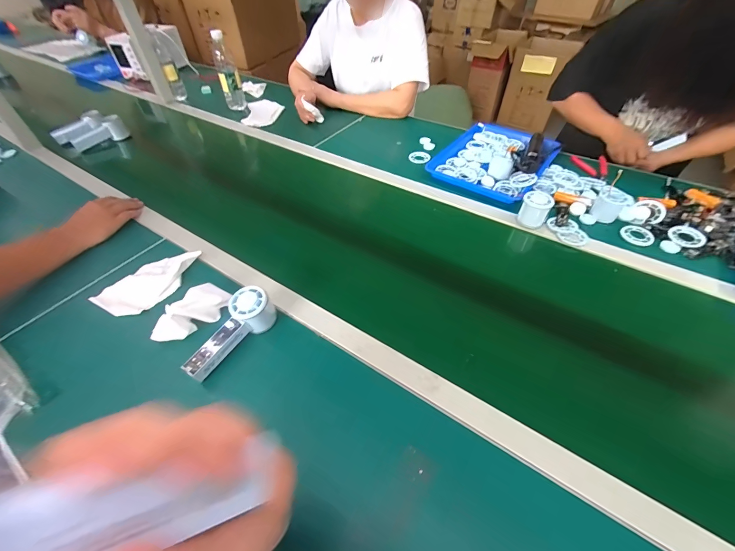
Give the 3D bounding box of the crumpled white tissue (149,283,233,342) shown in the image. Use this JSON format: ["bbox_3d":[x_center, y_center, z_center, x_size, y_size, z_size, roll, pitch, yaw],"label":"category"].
[{"bbox_3d":[-0.291,0.061,0.531,0.065,0.033,0.124,20,51,18],"label":"crumpled white tissue"}]

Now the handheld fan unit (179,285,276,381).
[{"bbox_3d":[-0.204,0.088,0.482,0.050,0.062,0.151,22,51,20],"label":"handheld fan unit"}]

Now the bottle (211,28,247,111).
[{"bbox_3d":[-0.483,-0.694,1.114,0.067,0.251,0.058,-14,49,-12],"label":"bottle"}]

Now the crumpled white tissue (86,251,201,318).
[{"bbox_3d":[-0.403,0.007,0.601,0.097,0.021,0.173,24,52,21],"label":"crumpled white tissue"}]

